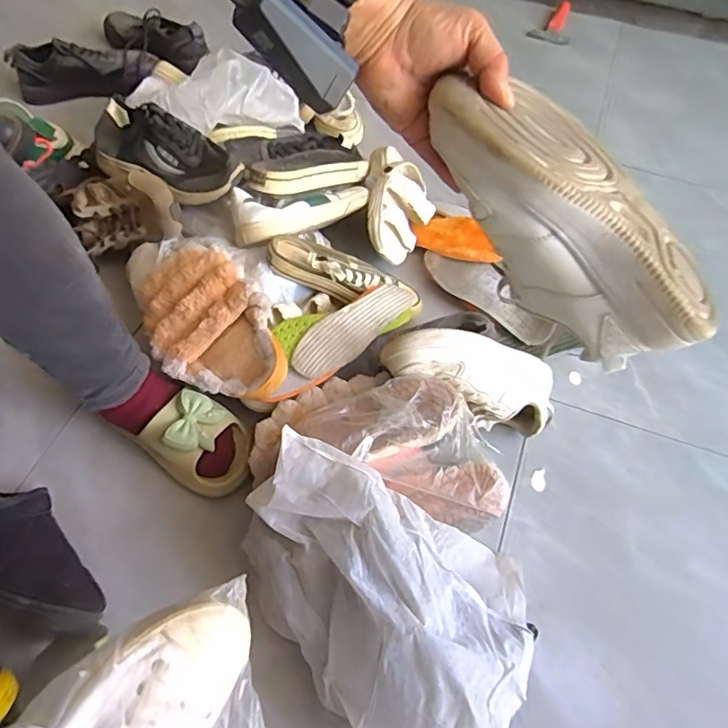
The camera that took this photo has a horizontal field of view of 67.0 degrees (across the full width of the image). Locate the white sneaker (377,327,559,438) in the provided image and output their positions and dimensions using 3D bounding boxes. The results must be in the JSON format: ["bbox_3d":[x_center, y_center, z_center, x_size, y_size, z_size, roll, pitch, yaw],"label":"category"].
[{"bbox_3d":[0.144,0.014,0.722,0.234,0.079,0.093,23,60,-16],"label":"white sneaker"}]

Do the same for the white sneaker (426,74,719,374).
[{"bbox_3d":[0.140,-0.103,0.394,0.227,0.094,0.081,45,65,-11],"label":"white sneaker"}]

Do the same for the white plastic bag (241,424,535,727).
[{"bbox_3d":[0.008,0.246,0.560,0.326,0.178,0.248,21,59,14],"label":"white plastic bag"}]

